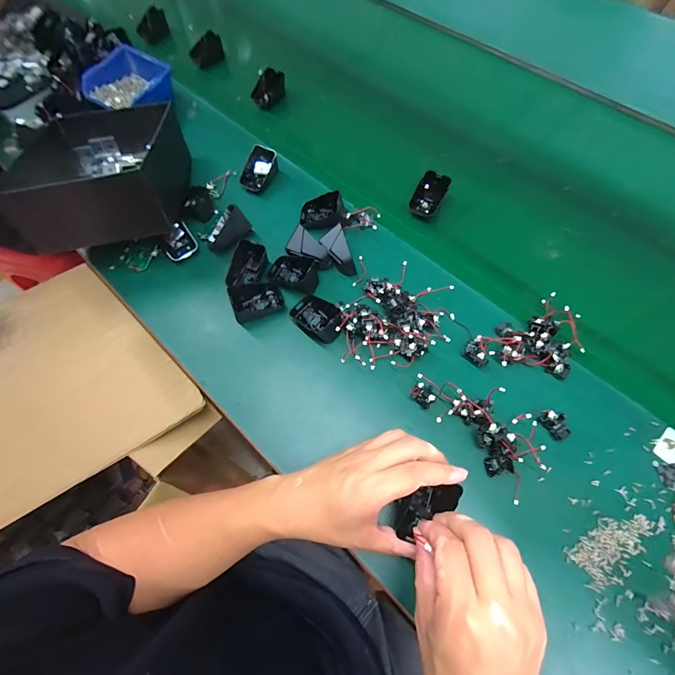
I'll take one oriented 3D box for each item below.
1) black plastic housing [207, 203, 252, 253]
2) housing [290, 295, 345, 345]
[{"bbox_3d":[-0.172,-0.165,0.534,0.054,0.038,0.067,31,71,14],"label":"black plastic housing"},{"bbox_3d":[-0.028,-0.030,0.466,0.047,0.028,0.074,-42,72,-15],"label":"housing"}]

